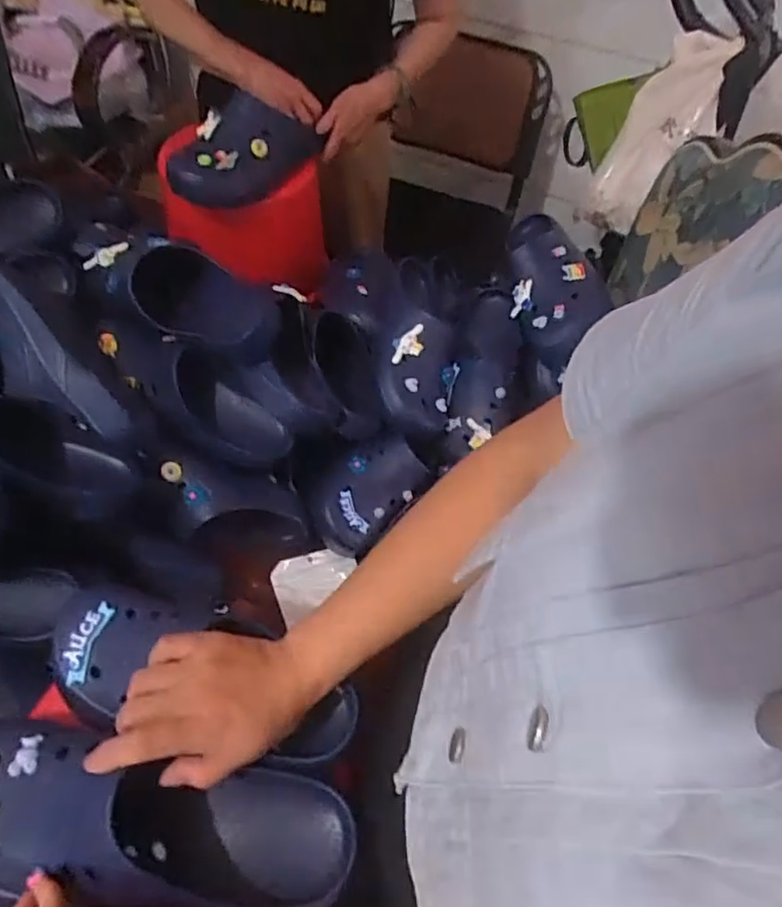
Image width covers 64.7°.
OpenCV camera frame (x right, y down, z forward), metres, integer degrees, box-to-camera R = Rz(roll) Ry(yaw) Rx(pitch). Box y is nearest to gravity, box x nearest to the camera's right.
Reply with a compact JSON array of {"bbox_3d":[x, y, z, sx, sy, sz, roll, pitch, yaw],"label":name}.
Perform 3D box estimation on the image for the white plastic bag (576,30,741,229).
[{"bbox_3d":[0.497,-0.587,1.143,0.162,0.345,0.091,-13,54,-40],"label":"white plastic bag"}]

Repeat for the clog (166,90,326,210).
[{"bbox_3d":[-0.214,-0.456,0.936,0.247,0.133,0.086,-37,66,-27],"label":"clog"}]

